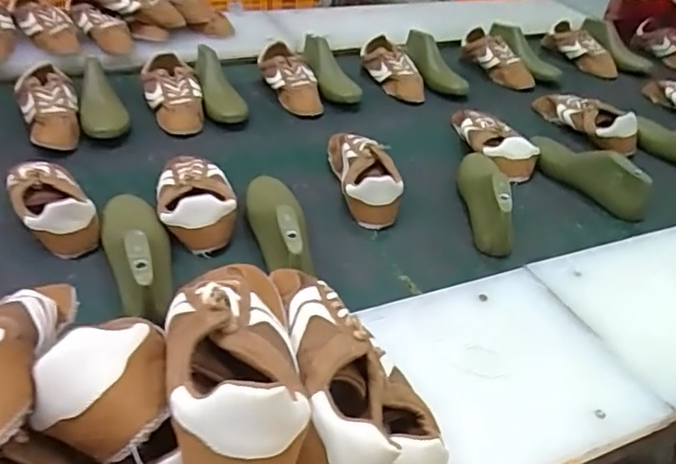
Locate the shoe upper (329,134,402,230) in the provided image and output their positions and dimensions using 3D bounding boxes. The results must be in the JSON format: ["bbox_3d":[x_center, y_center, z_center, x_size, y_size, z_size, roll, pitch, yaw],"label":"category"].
[{"bbox_3d":[0.038,-0.103,0.958,0.080,0.077,0.242,-5,41,-12],"label":"shoe upper"}]

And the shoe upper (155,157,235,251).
[{"bbox_3d":[-0.215,-0.052,0.858,0.108,0.076,0.190,-8,42,-16],"label":"shoe upper"}]

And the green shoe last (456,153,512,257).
[{"bbox_3d":[0.230,-0.068,0.923,0.054,0.094,0.245,5,40,-1],"label":"green shoe last"}]

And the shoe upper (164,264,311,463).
[{"bbox_3d":[-0.077,0.076,0.412,0.097,0.088,0.231,-4,41,-11],"label":"shoe upper"}]

